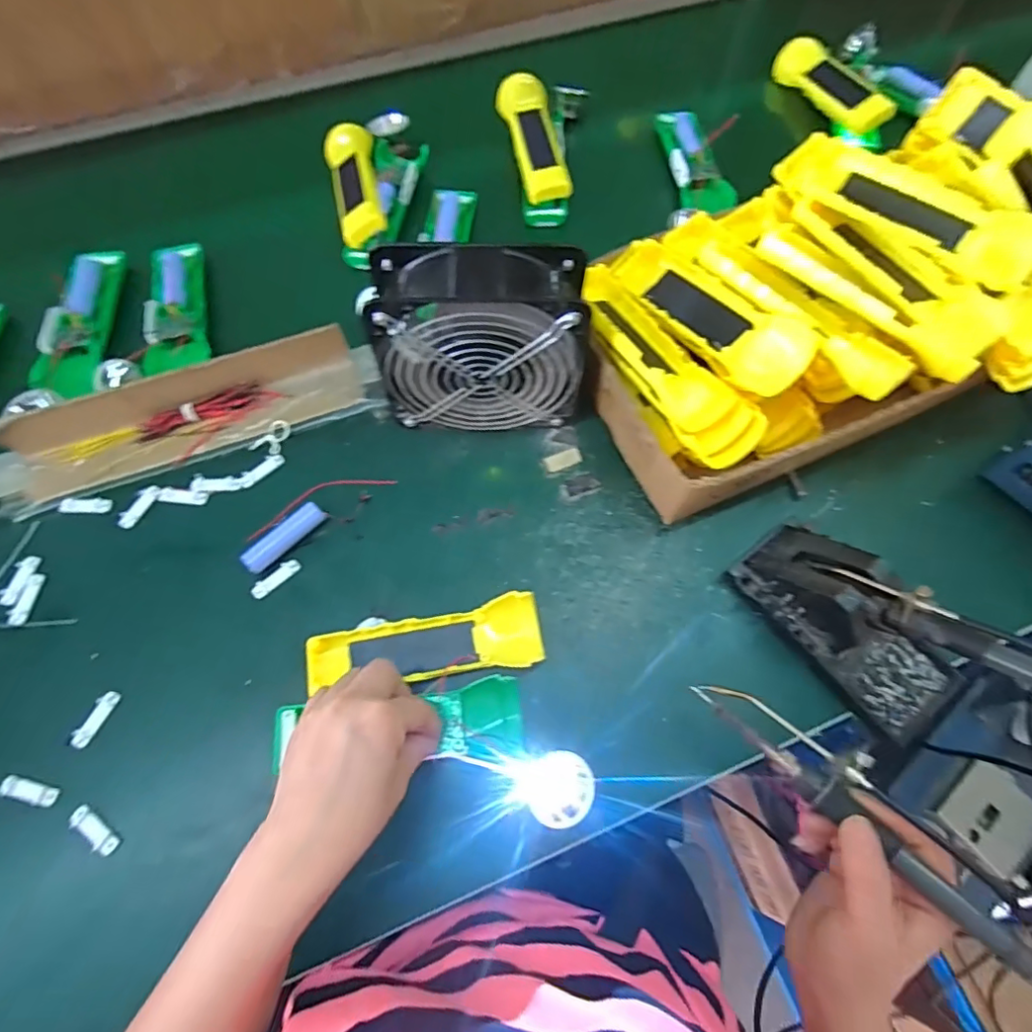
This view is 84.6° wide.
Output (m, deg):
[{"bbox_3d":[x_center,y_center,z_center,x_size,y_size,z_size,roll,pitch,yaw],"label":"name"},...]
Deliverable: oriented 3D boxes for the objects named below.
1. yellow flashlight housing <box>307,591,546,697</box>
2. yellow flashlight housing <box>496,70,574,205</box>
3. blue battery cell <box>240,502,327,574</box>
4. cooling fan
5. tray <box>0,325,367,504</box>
[{"bbox_3d":[-0.064,0.092,0.409,0.163,0.018,0.049,-7,70,-1],"label":"yellow flashlight housing"},{"bbox_3d":[0.017,-0.405,0.603,0.053,0.017,0.174,-8,69,-4],"label":"yellow flashlight housing"},{"bbox_3d":[-0.179,0.017,0.440,0.067,0.018,0.018,-42,75,-15],"label":"blue battery cell"},{"bbox_3d":[-0.023,-0.127,0.428,0.152,0.144,0.068,1,69,0],"label":"cooling fan"},{"bbox_3d":[-0.272,-0.085,0.466,0.277,0.038,0.056,-19,70,-8],"label":"tray"}]

